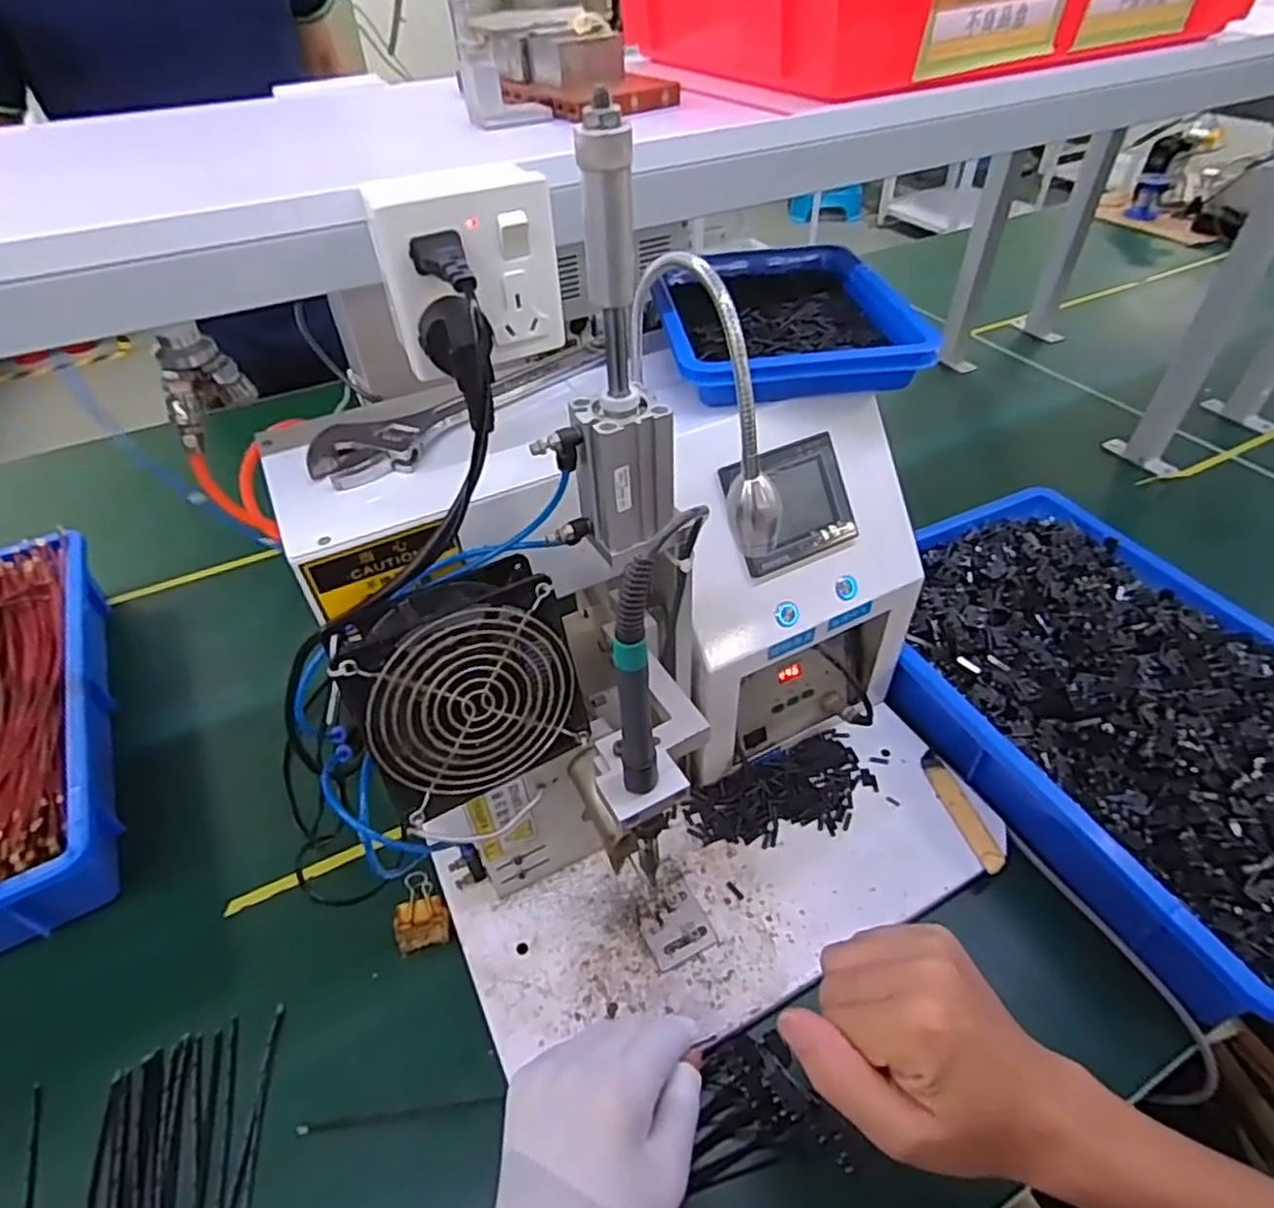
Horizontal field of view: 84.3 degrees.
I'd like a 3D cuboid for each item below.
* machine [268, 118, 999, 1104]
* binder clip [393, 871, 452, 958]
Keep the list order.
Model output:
[{"bbox_3d":[0.025,0.000,0.440,0.394,0.399,0.367,-26,49,-23],"label":"machine"},{"bbox_3d":[-0.159,0.224,0.513,0.037,0.025,0.044,-14,45,-12],"label":"binder clip"}]

